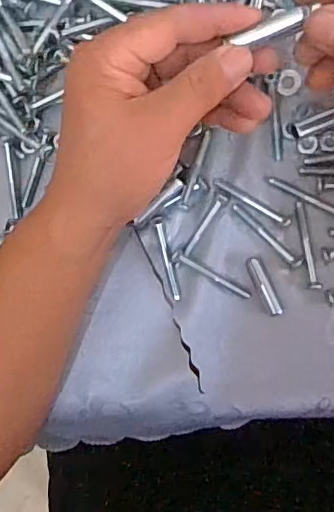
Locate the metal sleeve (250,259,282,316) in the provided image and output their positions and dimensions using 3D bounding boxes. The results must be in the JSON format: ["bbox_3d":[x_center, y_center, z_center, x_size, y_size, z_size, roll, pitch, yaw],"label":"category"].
[{"bbox_3d":[0.063,0.020,0.357,0.008,0.008,0.039,-25,87,7],"label":"metal sleeve"}]

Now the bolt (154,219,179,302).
[{"bbox_3d":[0.001,0.002,0.367,0.006,0.006,0.054,-14,88,8],"label":"bolt"}]

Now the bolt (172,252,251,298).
[{"bbox_3d":[0.029,0.012,0.361,0.056,0.010,0.007,27,94,7],"label":"bolt"}]

